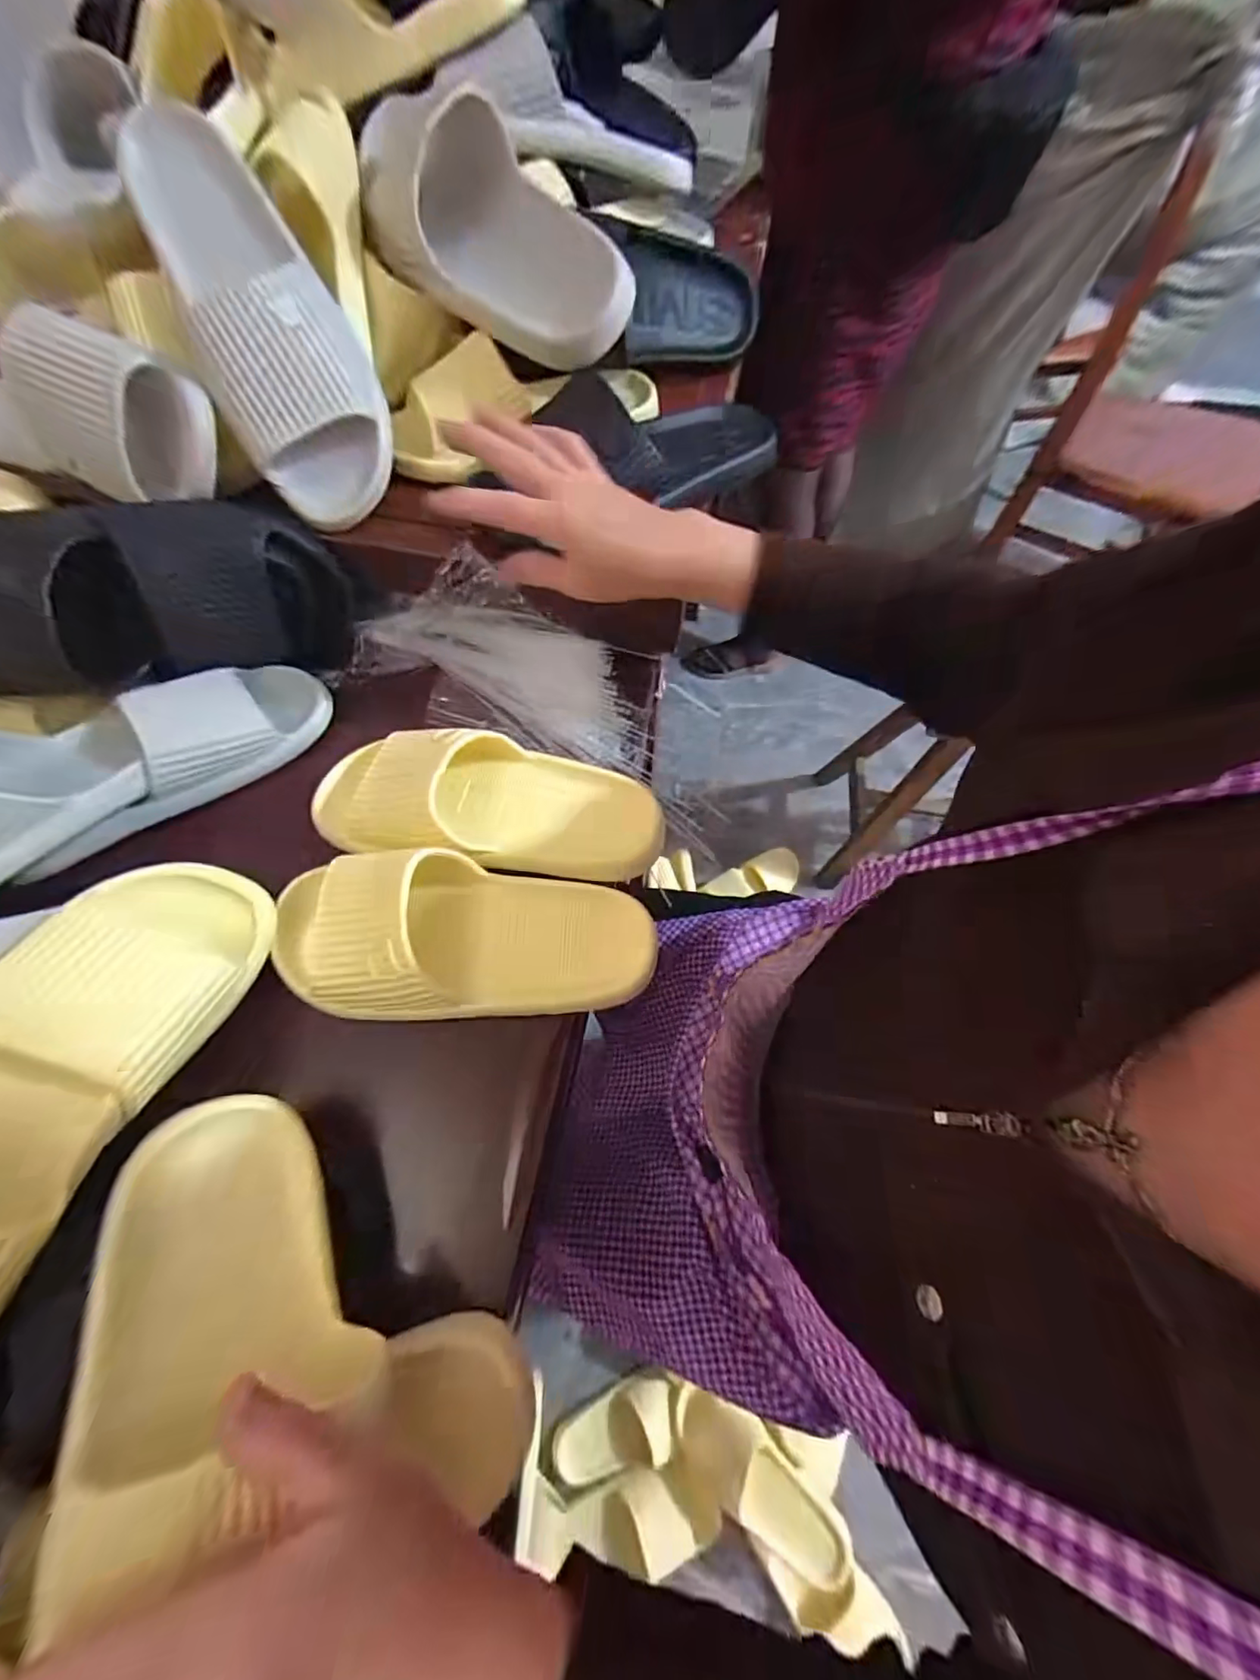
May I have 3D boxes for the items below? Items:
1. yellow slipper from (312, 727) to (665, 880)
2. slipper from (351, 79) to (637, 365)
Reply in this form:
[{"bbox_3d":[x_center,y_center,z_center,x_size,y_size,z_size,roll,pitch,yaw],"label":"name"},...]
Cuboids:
[{"bbox_3d":[-0.098,-0.036,0.393,0.248,0.055,0.104,8,64,2],"label":"yellow slipper"},{"bbox_3d":[-0.121,-0.476,0.425,0.286,0.103,0.091,37,69,15],"label":"slipper"}]

